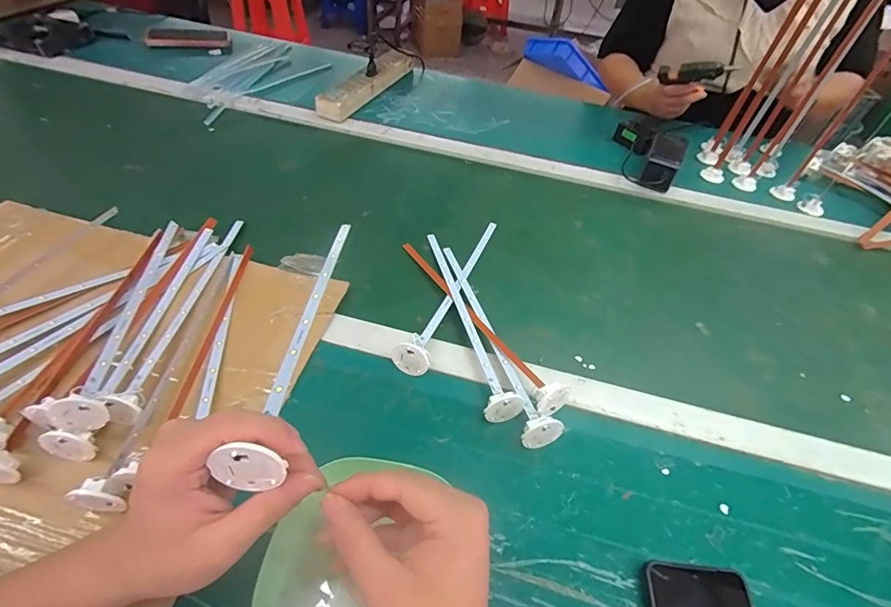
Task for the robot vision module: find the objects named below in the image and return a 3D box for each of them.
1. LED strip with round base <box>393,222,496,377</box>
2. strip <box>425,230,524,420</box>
[{"bbox_3d":[0.019,-0.031,0.526,0.034,0.042,0.288,21,49,12],"label":"LED strip with round base"},{"bbox_3d":[0.015,0.000,0.495,0.035,0.038,0.284,-9,50,-15],"label":"strip"}]

